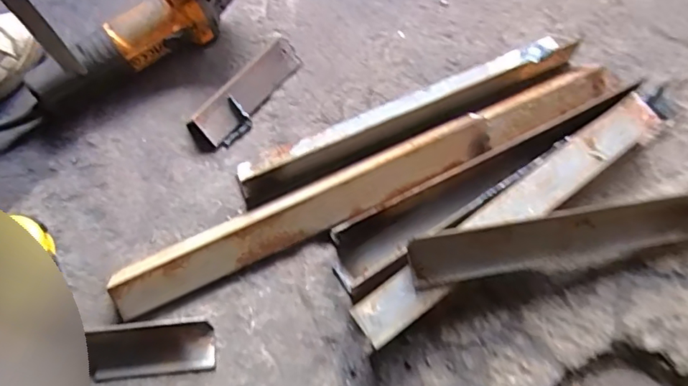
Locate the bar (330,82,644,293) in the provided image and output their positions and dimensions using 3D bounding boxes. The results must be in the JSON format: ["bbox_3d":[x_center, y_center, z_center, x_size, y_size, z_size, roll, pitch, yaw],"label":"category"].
[{"bbox_3d":[0.136,-0.018,0.515,0.341,0.045,0.061,-32,67,-13],"label":"bar"}]

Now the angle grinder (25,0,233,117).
[{"bbox_3d":[-0.227,-0.195,0.596,0.289,0.094,0.097,-36,68,-14],"label":"angle grinder"}]

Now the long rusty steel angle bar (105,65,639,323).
[{"bbox_3d":[0.033,-0.009,0.520,0.537,0.039,0.065,-22,65,-8],"label":"long rusty steel angle bar"}]

